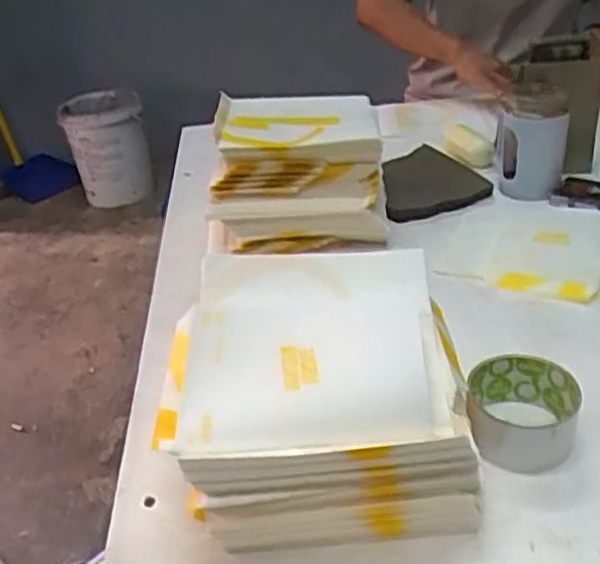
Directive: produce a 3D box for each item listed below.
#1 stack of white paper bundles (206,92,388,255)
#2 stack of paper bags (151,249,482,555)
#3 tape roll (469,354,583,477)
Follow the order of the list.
[{"bbox_3d":[-0.002,-0.163,0.868,0.196,0.105,0.272,-3,32,4],"label":"stack of white paper bundles"},{"bbox_3d":[0.013,0.079,0.495,0.193,0.117,0.190,-4,32,2],"label":"stack of paper bags"},{"bbox_3d":[0.167,0.097,0.514,0.079,0.045,0.077,7,34,20],"label":"tape roll"}]

